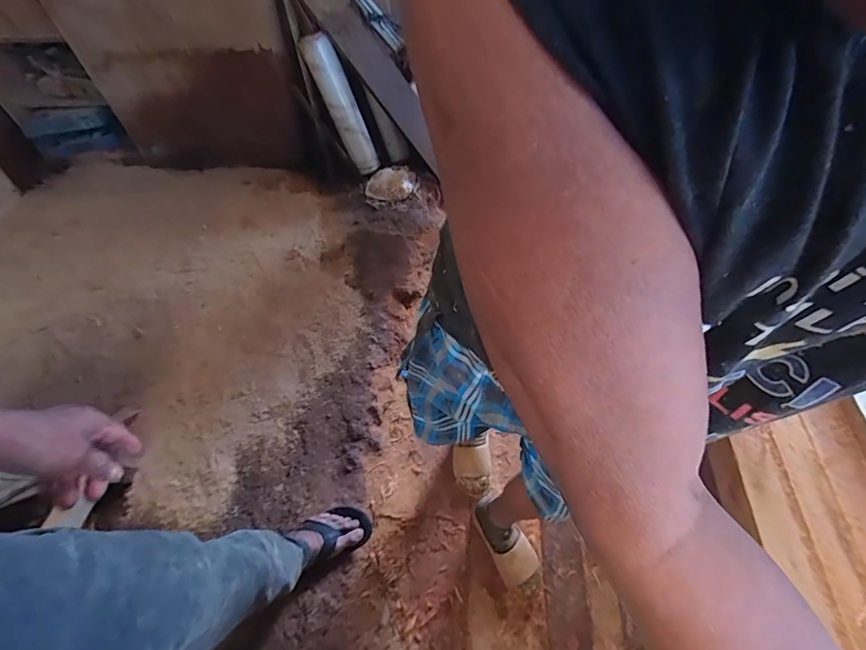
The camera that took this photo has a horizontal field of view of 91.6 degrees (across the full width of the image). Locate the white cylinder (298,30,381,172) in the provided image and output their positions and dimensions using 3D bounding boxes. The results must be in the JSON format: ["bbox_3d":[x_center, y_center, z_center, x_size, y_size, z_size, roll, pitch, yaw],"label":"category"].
[{"bbox_3d":[-0.370,-0.897,1.746,0.099,0.535,0.101,7,53,28],"label":"white cylinder"}]

